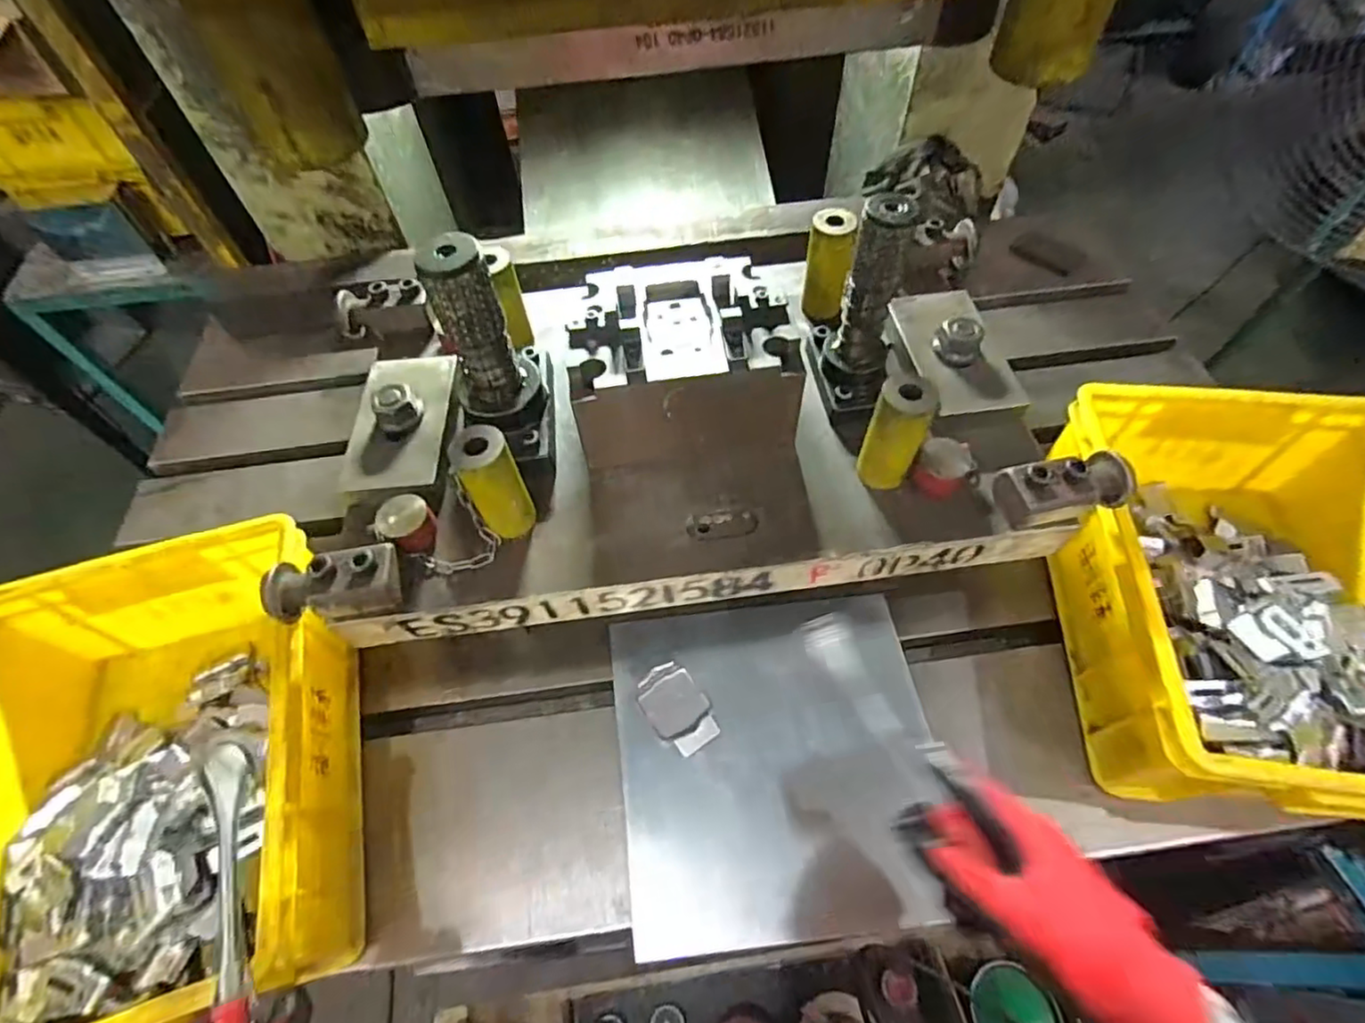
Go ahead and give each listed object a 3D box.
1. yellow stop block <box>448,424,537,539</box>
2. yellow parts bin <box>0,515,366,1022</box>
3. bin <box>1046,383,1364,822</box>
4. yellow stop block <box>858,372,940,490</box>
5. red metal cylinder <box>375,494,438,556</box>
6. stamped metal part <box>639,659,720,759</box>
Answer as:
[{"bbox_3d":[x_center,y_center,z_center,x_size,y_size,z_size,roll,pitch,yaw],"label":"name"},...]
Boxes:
[{"bbox_3d":[-0.139,-0.020,0.467,0.039,0.099,0.036,-32,61,-17],"label":"yellow stop block"},{"bbox_3d":[-0.399,0.201,0.480,0.255,0.133,0.339,-16,58,-8],"label":"yellow parts bin"},{"bbox_3d":[0.469,0.068,0.522,0.259,0.130,0.343,3,57,4],"label":"bin"},{"bbox_3d":[0.164,-0.058,0.481,0.039,0.095,0.034,20,60,15],"label":"yellow stop block"},{"bbox_3d":[-0.217,0.011,0.495,0.035,0.032,0.039,-7,57,-2],"label":"red metal cylinder"},{"bbox_3d":[-0.003,0.170,0.541,0.052,0.014,0.074,-36,63,-19],"label":"stamped metal part"}]

